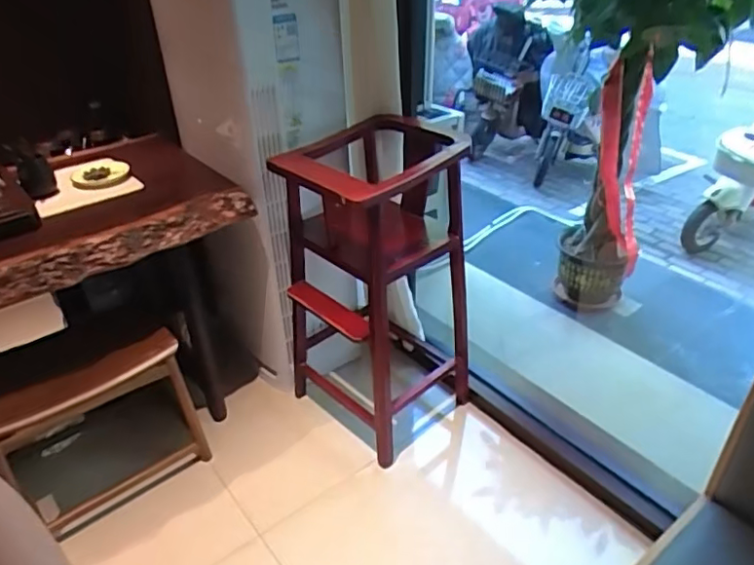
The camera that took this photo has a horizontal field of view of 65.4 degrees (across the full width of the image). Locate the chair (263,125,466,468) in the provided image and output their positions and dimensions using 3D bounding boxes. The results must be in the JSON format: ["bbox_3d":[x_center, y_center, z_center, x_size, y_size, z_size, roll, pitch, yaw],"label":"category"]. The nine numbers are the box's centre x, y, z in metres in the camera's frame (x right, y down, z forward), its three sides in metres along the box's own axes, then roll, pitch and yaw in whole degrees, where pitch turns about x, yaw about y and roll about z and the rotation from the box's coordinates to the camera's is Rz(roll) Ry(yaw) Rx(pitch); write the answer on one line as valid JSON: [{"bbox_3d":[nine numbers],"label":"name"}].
[{"bbox_3d":[0.003,-0.002,1.690,0.448,0.824,0.455,26,42,35],"label":"chair"}]

